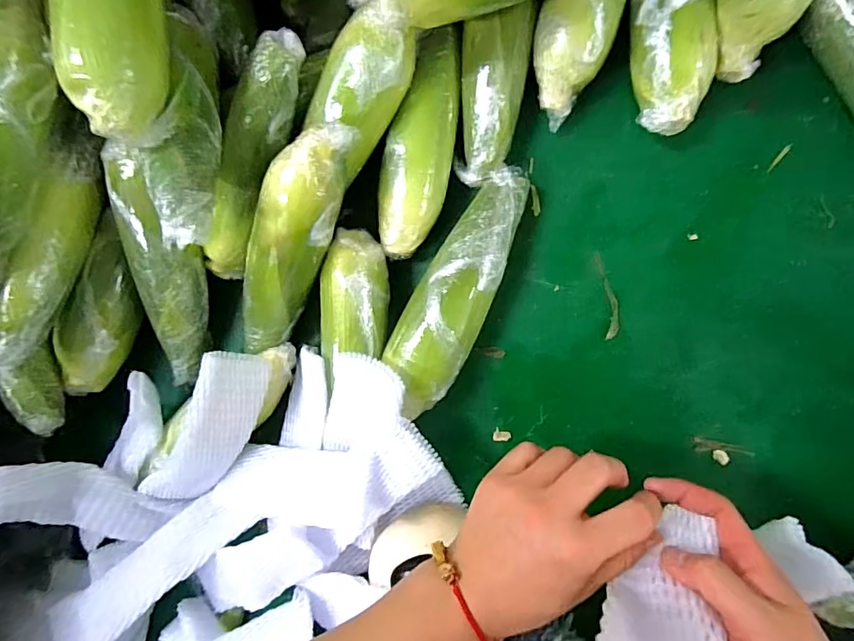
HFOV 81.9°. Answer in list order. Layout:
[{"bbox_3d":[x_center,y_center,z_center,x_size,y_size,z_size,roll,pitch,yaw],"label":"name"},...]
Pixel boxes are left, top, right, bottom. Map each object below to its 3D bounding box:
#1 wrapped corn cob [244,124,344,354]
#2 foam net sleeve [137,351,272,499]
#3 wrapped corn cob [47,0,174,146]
[{"bbox_3d":[-0.124,-0.056,0.424,0.057,0.043,0.228,32,123,8],"label":"wrapped corn cob"},{"bbox_3d":[-0.197,0.104,0.442,0.181,0.061,0.030,-58,45,20],"label":"foam net sleeve"},{"bbox_3d":[-0.211,-0.214,0.322,0.050,0.055,0.183,-4,91,10],"label":"wrapped corn cob"}]

